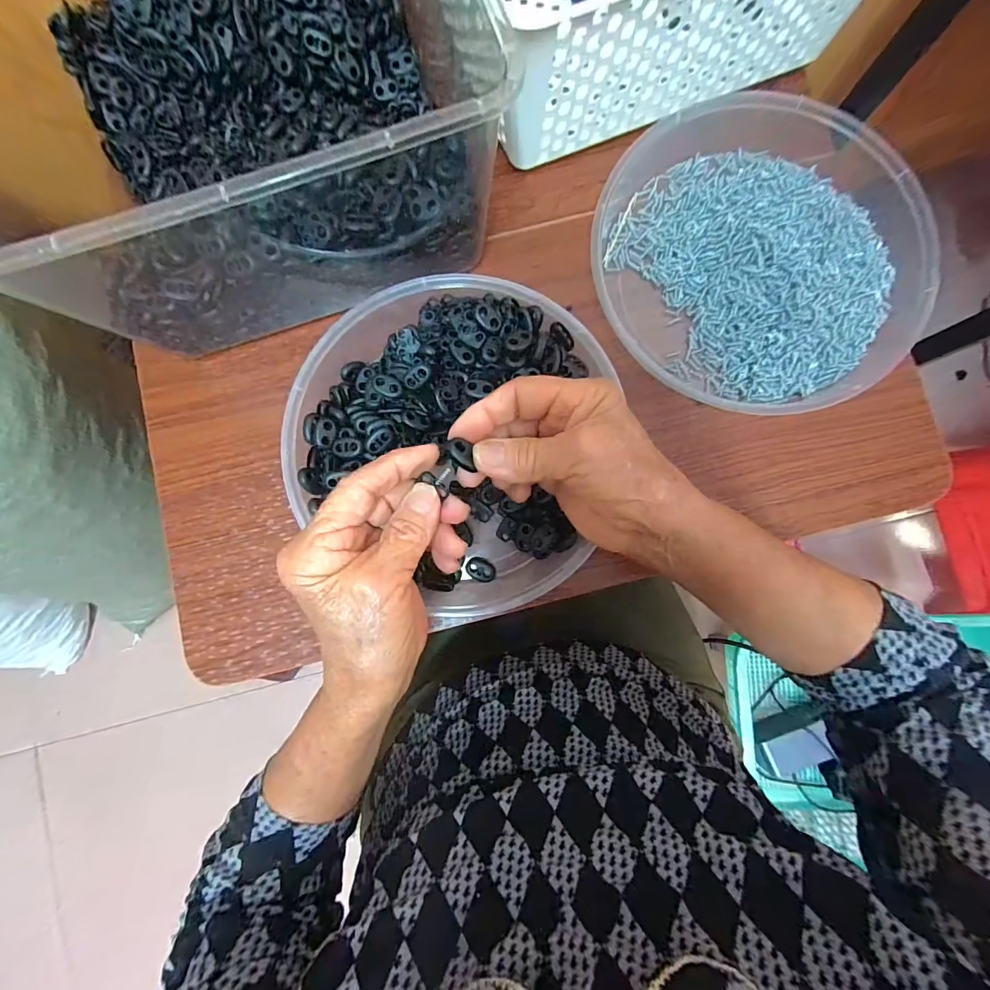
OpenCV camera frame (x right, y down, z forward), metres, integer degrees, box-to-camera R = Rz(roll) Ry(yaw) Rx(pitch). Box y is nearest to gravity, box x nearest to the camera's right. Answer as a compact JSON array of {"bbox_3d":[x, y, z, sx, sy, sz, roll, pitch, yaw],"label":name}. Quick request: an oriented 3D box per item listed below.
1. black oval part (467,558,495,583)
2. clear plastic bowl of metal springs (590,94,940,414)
[{"bbox_3d":[-0.010,0.054,0.307,0.022,0.009,0.015,25,91,3],"label":"black oval part"},{"bbox_3d":[0.190,-0.180,0.315,0.227,0.044,0.216,0,89,3],"label":"clear plastic bowl of metal springs"}]

